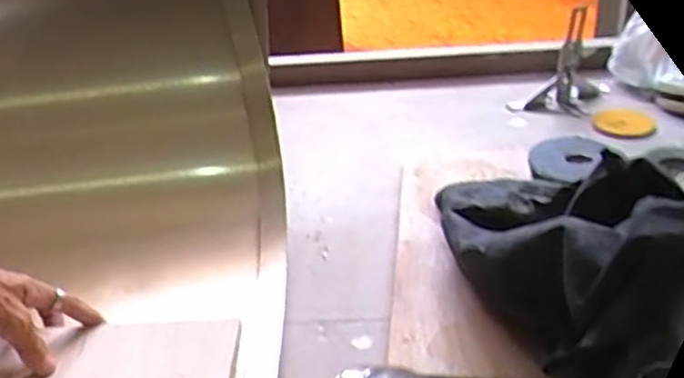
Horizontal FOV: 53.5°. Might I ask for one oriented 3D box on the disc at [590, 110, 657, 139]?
[{"bbox_3d":[0.426,-0.100,1.028,0.081,0.019,0.093,-1,28,4],"label":"disc"}]

